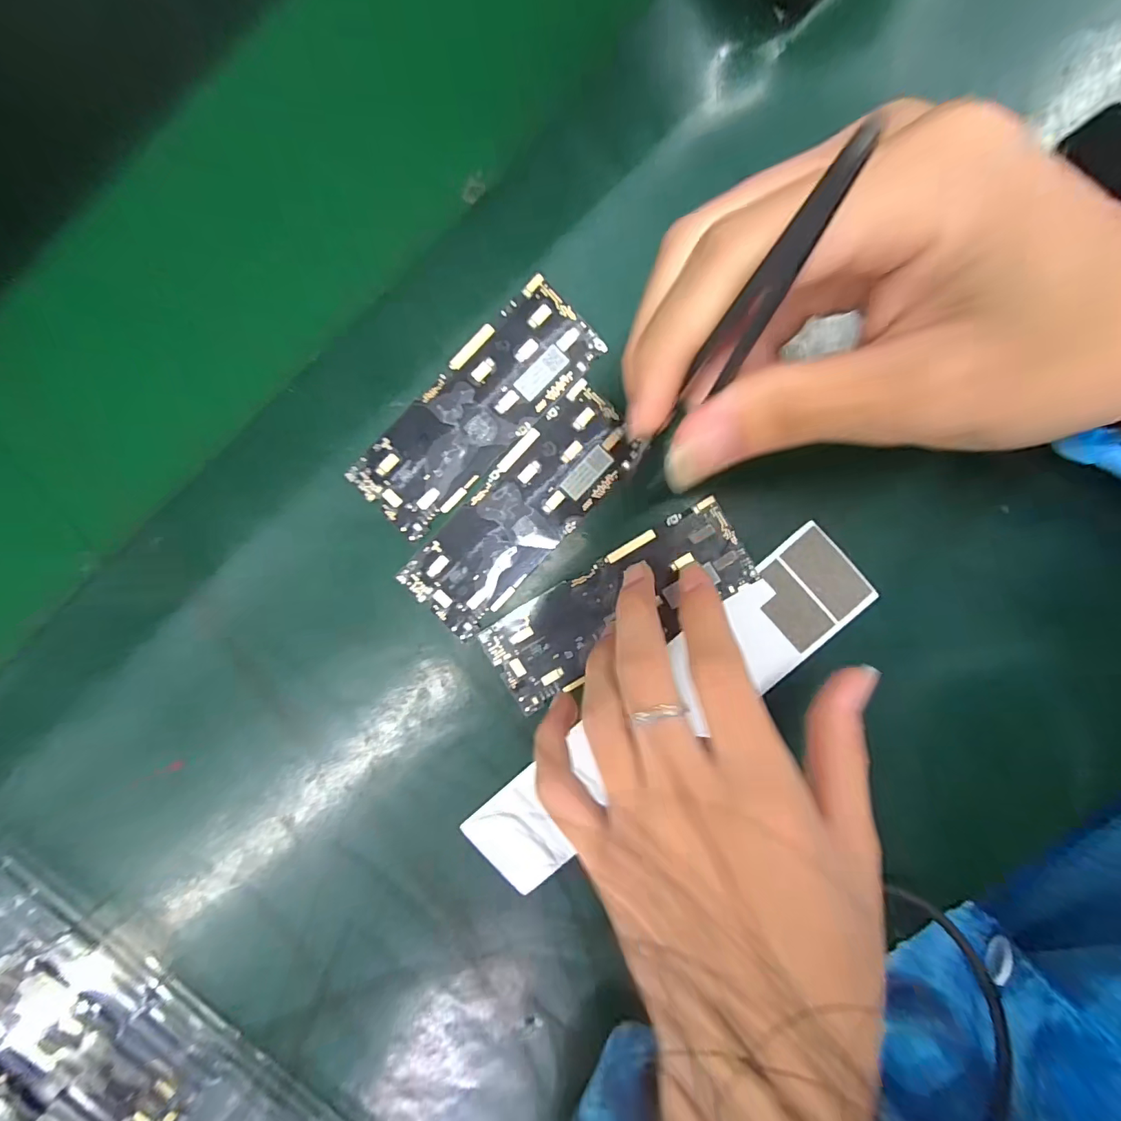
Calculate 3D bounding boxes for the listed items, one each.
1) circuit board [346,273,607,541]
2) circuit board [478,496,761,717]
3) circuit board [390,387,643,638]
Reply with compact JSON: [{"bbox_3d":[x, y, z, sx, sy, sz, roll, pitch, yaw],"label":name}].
[{"bbox_3d":[-0.039,-0.066,0.223,0.123,0.004,0.044,-44,93,4],"label":"circuit board"},{"bbox_3d":[0.026,0.022,0.227,0.125,0.005,0.044,-31,93,5],"label":"circuit board"},{"bbox_3d":[-0.018,-0.021,0.227,0.043,0.004,0.122,43,94,-2],"label":"circuit board"}]

